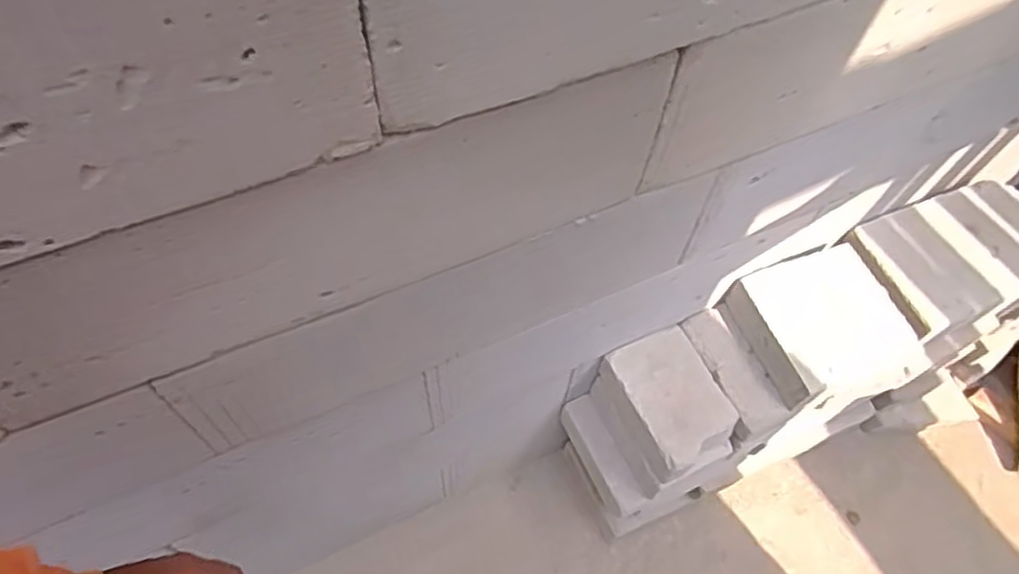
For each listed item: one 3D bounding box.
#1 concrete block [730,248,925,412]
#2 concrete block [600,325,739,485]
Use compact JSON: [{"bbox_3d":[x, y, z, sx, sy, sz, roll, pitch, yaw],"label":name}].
[{"bbox_3d":[0.478,0.067,1.076,0.218,0.093,0.213,-19,62,-14],"label":"concrete block"},{"bbox_3d":[0.239,0.177,1.065,0.149,0.073,0.191,-22,63,-15],"label":"concrete block"}]

